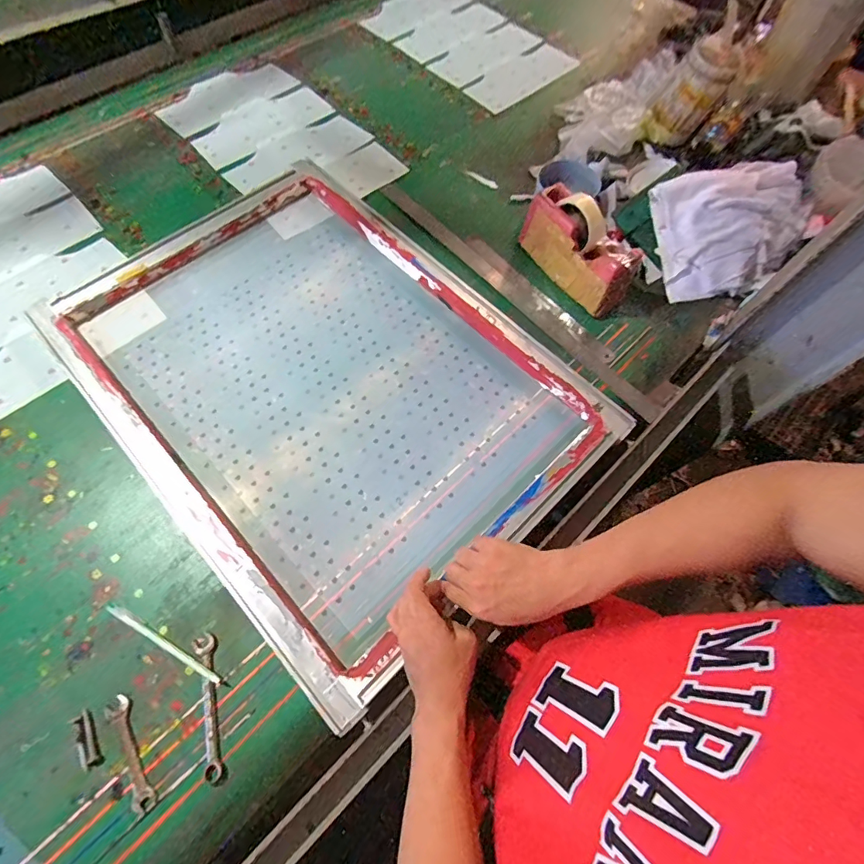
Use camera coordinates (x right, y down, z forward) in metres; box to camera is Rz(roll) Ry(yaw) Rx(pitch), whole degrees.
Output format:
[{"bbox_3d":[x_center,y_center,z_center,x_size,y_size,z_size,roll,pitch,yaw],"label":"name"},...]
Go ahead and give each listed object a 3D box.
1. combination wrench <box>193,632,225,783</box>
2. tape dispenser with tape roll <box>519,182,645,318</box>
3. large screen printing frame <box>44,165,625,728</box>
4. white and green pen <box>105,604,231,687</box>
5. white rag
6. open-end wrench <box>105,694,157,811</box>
[{"bbox_3d":[-0.248,0.304,0.505,0.024,0.006,0.145,-16,68,-9],"label":"combination wrench"},{"bbox_3d":[0.237,-0.296,0.729,0.062,0.114,0.205,-32,72,-15],"label":"tape dispenser with tape roll"},{"bbox_3d":[-0.158,-0.087,0.662,0.524,0.034,0.715,-41,74,-17],"label":"large screen printing frame"},{"bbox_3d":[-0.310,0.247,0.527,0.176,0.004,0.012,28,69,9],"label":"white and green pen"},{"bbox_3d":[0.529,-0.354,0.778,0.298,0.098,0.200,-14,68,-8],"label":"white rag"},{"bbox_3d":[-0.323,0.342,0.484,0.023,0.010,0.112,-30,71,-14],"label":"open-end wrench"}]

